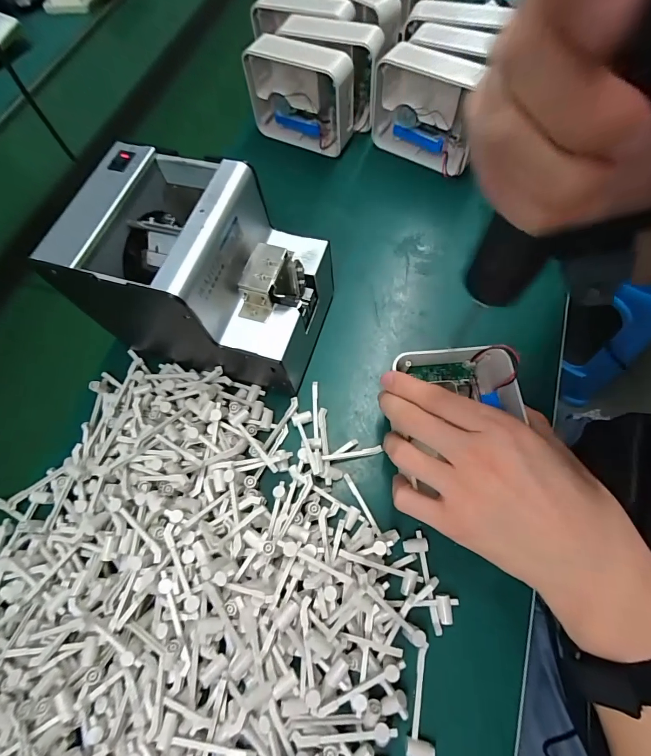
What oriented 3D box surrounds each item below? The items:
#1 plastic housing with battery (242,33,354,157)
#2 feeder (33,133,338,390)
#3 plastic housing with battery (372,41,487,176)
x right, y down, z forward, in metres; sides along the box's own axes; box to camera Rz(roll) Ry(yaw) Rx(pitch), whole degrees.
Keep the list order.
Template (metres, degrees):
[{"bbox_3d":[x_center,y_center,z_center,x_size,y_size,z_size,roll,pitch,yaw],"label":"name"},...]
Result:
[{"bbox_3d":[-0.029,-0.339,0.453,0.131,0.110,0.040,26,72,16],"label":"plastic housing with battery"},{"bbox_3d":[-0.097,-0.086,0.323,0.179,0.143,0.125,13,69,11],"label":"feeder"},{"bbox_3d":[0.117,-0.306,0.428,0.130,0.108,0.046,37,75,19],"label":"plastic housing with battery"}]

